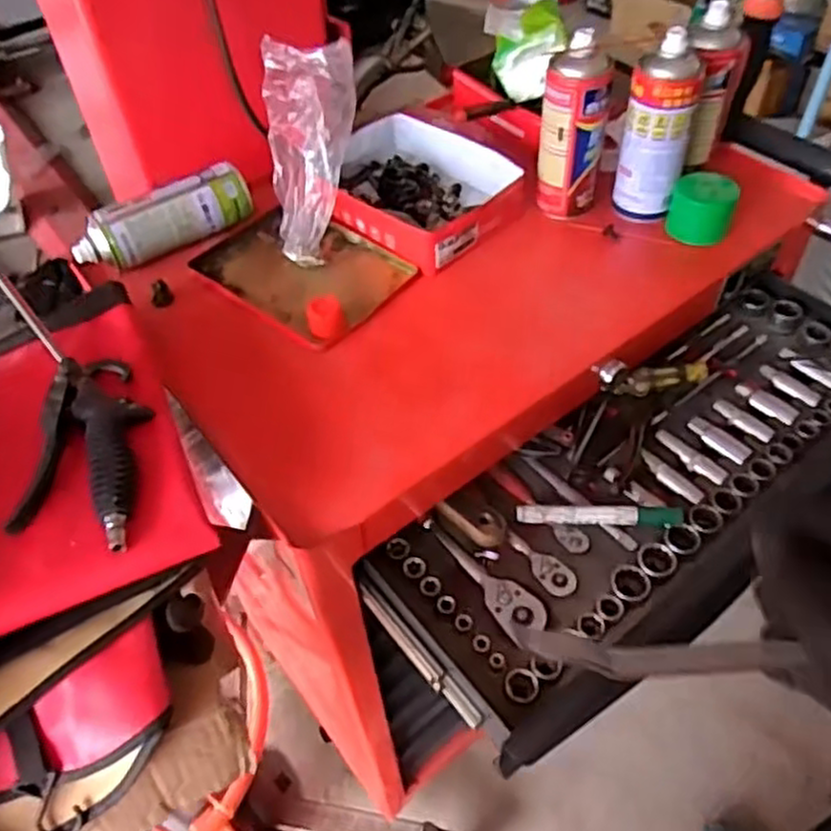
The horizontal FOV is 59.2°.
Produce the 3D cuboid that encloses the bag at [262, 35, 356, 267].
[{"bbox_3d":[-0.114,-0.264,0.745,0.087,0.211,0.053,8,16,10],"label":"bag"}]

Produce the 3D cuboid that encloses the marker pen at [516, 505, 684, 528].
[{"bbox_3d":[0.165,0.091,0.655,0.144,0.016,0.022,-1,50,3],"label":"marker pen"}]

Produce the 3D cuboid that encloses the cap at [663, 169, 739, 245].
[{"bbox_3d":[0.299,-0.216,0.762,0.064,0.053,0.053,16,53,17],"label":"cap"}]

